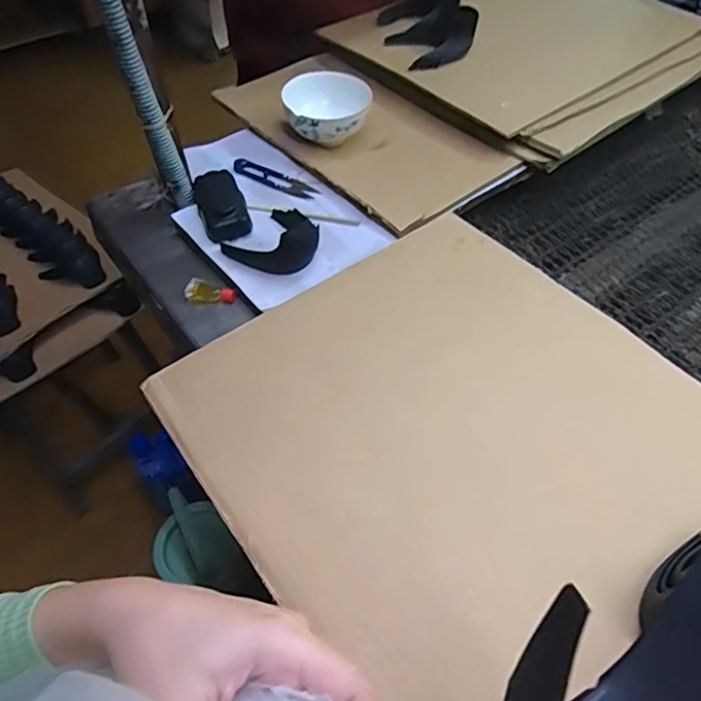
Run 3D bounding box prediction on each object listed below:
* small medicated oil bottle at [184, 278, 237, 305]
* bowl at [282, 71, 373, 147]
[{"bbox_3d":[-0.150,-0.063,0.601,0.056,0.017,0.020,6,52,4],"label":"small medicated oil bottle"},{"bbox_3d":[-0.035,-0.301,0.714,0.107,0.069,0.099,0,52,0],"label":"bowl"}]

